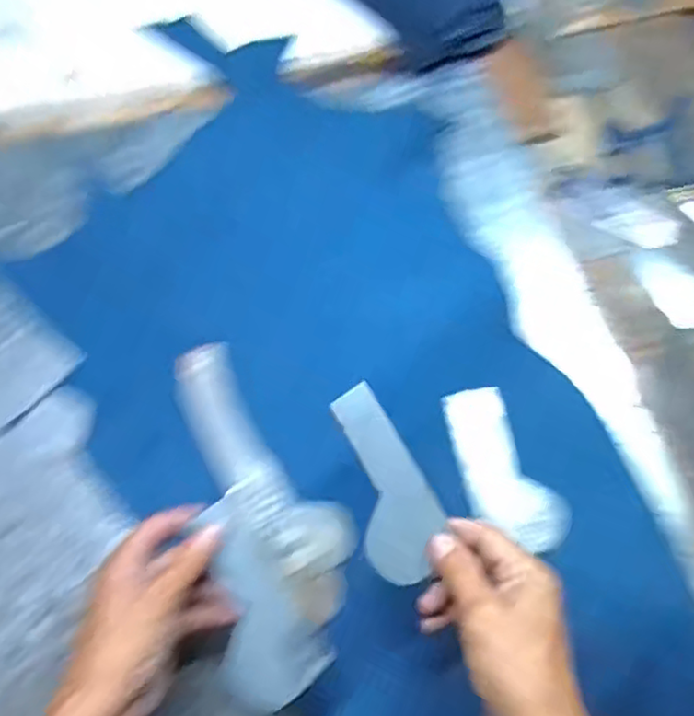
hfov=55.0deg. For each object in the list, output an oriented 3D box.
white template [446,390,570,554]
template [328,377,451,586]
[{"bbox_3d":[0.120,0.089,0.530,0.063,0.007,0.137,-22,65,-8],"label":"white template"},{"bbox_3d":[0.022,0.085,0.442,0.056,0.006,0.126,-30,83,-4],"label":"template"}]

